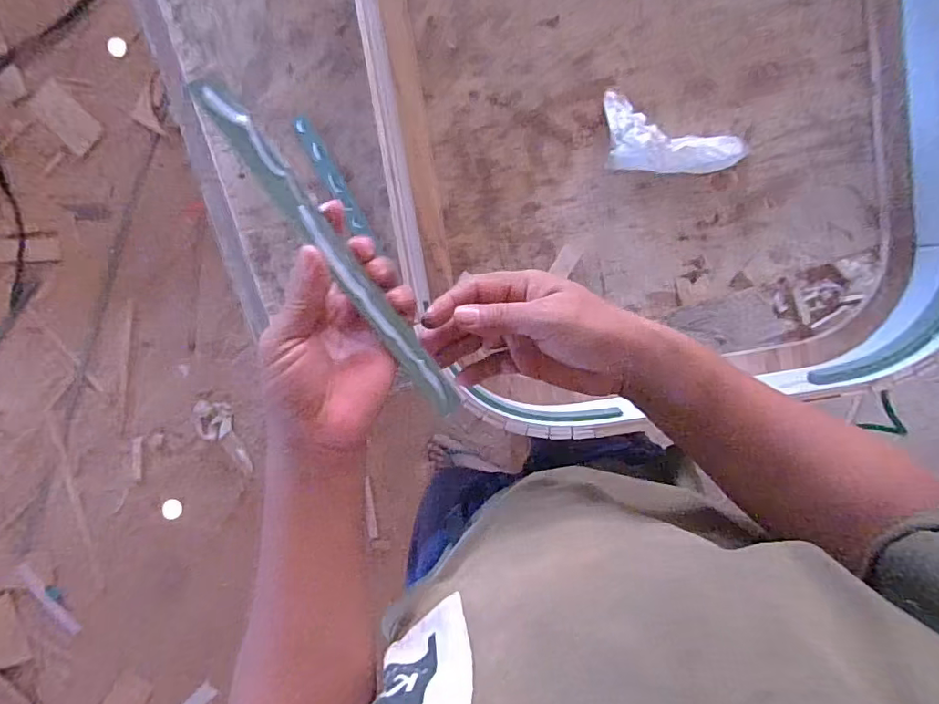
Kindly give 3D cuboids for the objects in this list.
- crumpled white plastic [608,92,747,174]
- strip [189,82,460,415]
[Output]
[{"bbox_3d":[0.214,-0.222,0.535,0.149,0.054,0.078,4,97,1],"label":"crumpled white plastic"},{"bbox_3d":[-0.078,-0.052,0.333,0.022,0.004,0.244,-45,114,-21],"label":"strip"}]

